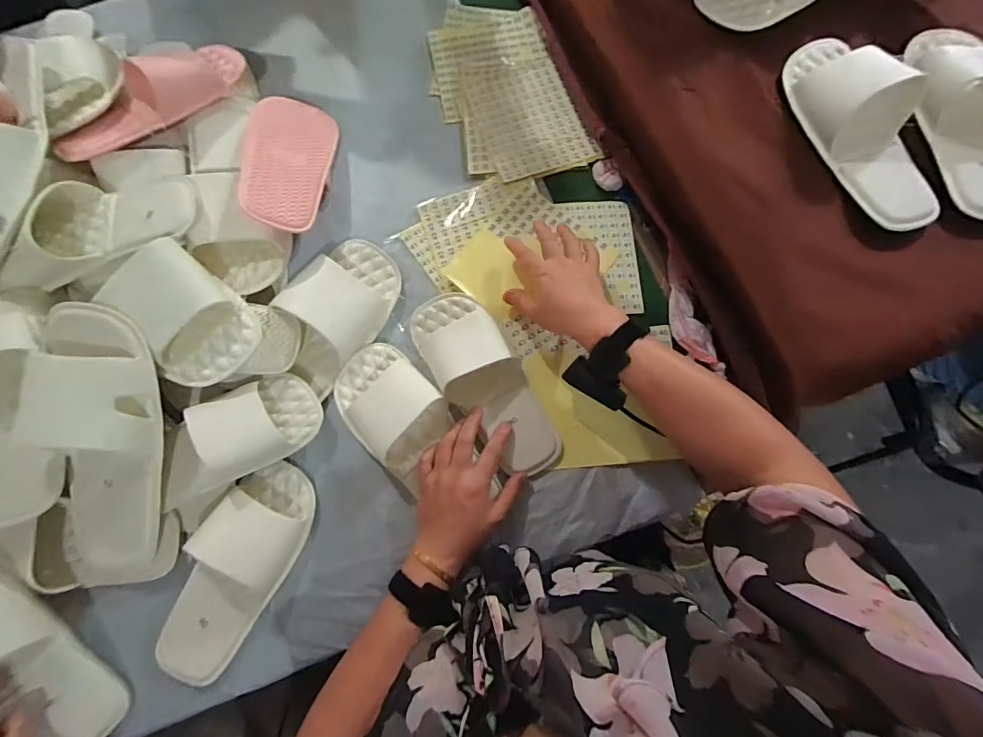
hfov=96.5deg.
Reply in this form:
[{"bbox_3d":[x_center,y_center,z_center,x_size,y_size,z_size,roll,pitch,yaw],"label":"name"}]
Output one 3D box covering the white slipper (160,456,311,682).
[{"bbox_3d":[-0.271,0.213,0.458,0.087,0.059,0.228,27,79,6],"label":"white slipper"}]

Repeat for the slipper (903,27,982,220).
[{"bbox_3d":[0.511,-0.272,0.463,0.095,0.042,0.236,-11,77,-2],"label":"slipper"}]

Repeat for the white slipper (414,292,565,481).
[{"bbox_3d":[-0.004,0.012,0.505,0.093,0.043,0.235,-35,84,-7],"label":"white slipper"}]

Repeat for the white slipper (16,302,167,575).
[{"bbox_3d":[-0.402,0.079,0.449,0.128,0.055,0.280,-3,97,0],"label":"white slipper"}]

